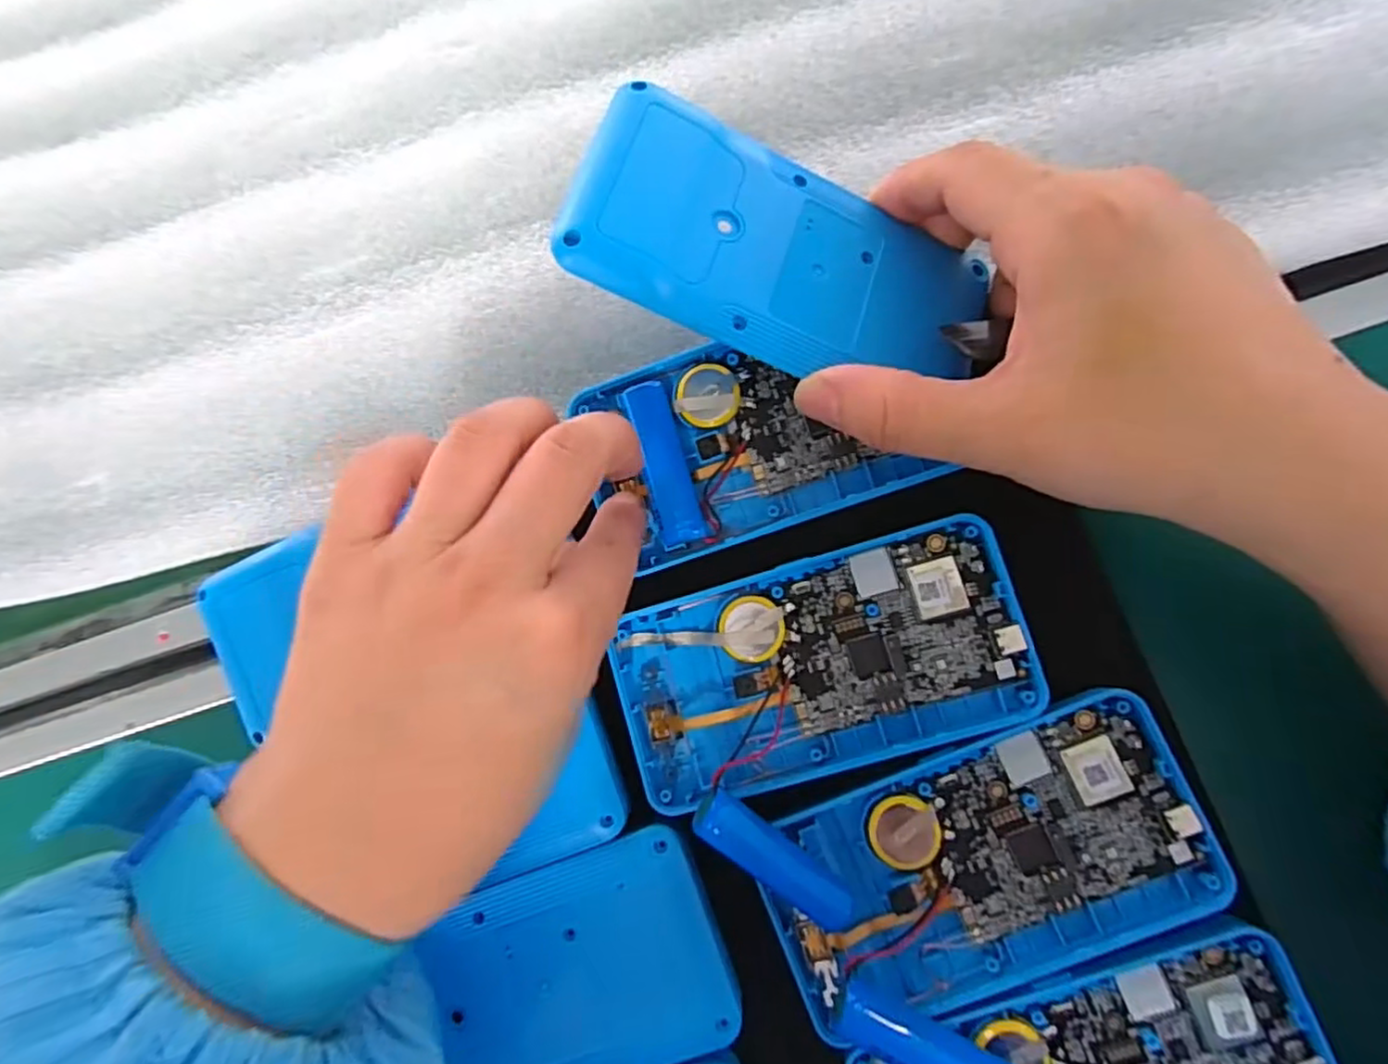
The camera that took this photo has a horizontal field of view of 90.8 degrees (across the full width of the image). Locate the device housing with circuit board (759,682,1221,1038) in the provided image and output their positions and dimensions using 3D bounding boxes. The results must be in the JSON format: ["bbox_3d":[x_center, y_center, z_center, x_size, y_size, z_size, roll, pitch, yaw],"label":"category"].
[{"bbox_3d":[0.083,0.096,0.197,0.121,0.011,0.063,-23,82,4],"label":"device housing with circuit board"}]

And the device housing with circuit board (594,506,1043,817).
[{"bbox_3d":[0.038,0.040,0.209,0.120,0.010,0.061,-17,82,5],"label":"device housing with circuit board"}]

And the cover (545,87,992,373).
[{"bbox_3d":[0.025,-0.075,0.187,0.115,0.006,0.057,22,78,-12],"label":"cover"}]

